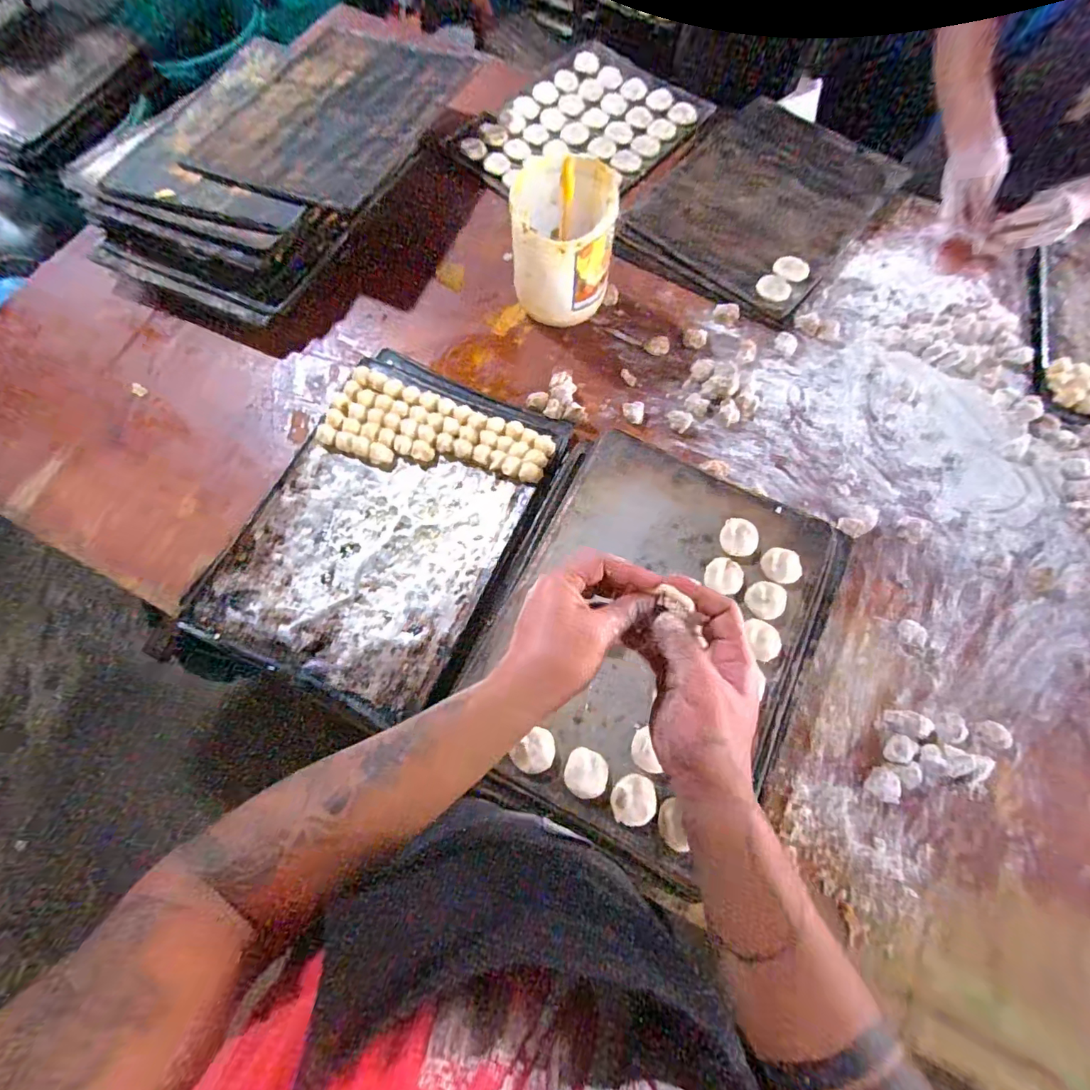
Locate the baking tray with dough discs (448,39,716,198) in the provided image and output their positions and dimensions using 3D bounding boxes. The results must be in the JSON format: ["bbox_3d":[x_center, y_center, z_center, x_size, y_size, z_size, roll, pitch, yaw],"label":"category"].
[{"bbox_3d":[0.076,-0.788,0.905,0.326,0.029,0.432,38,76,11],"label":"baking tray with dough discs"}]

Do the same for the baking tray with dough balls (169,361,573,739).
[{"bbox_3d":[-0.214,-0.029,0.662,0.354,0.034,0.471,25,74,8],"label":"baking tray with dough balls"}]

